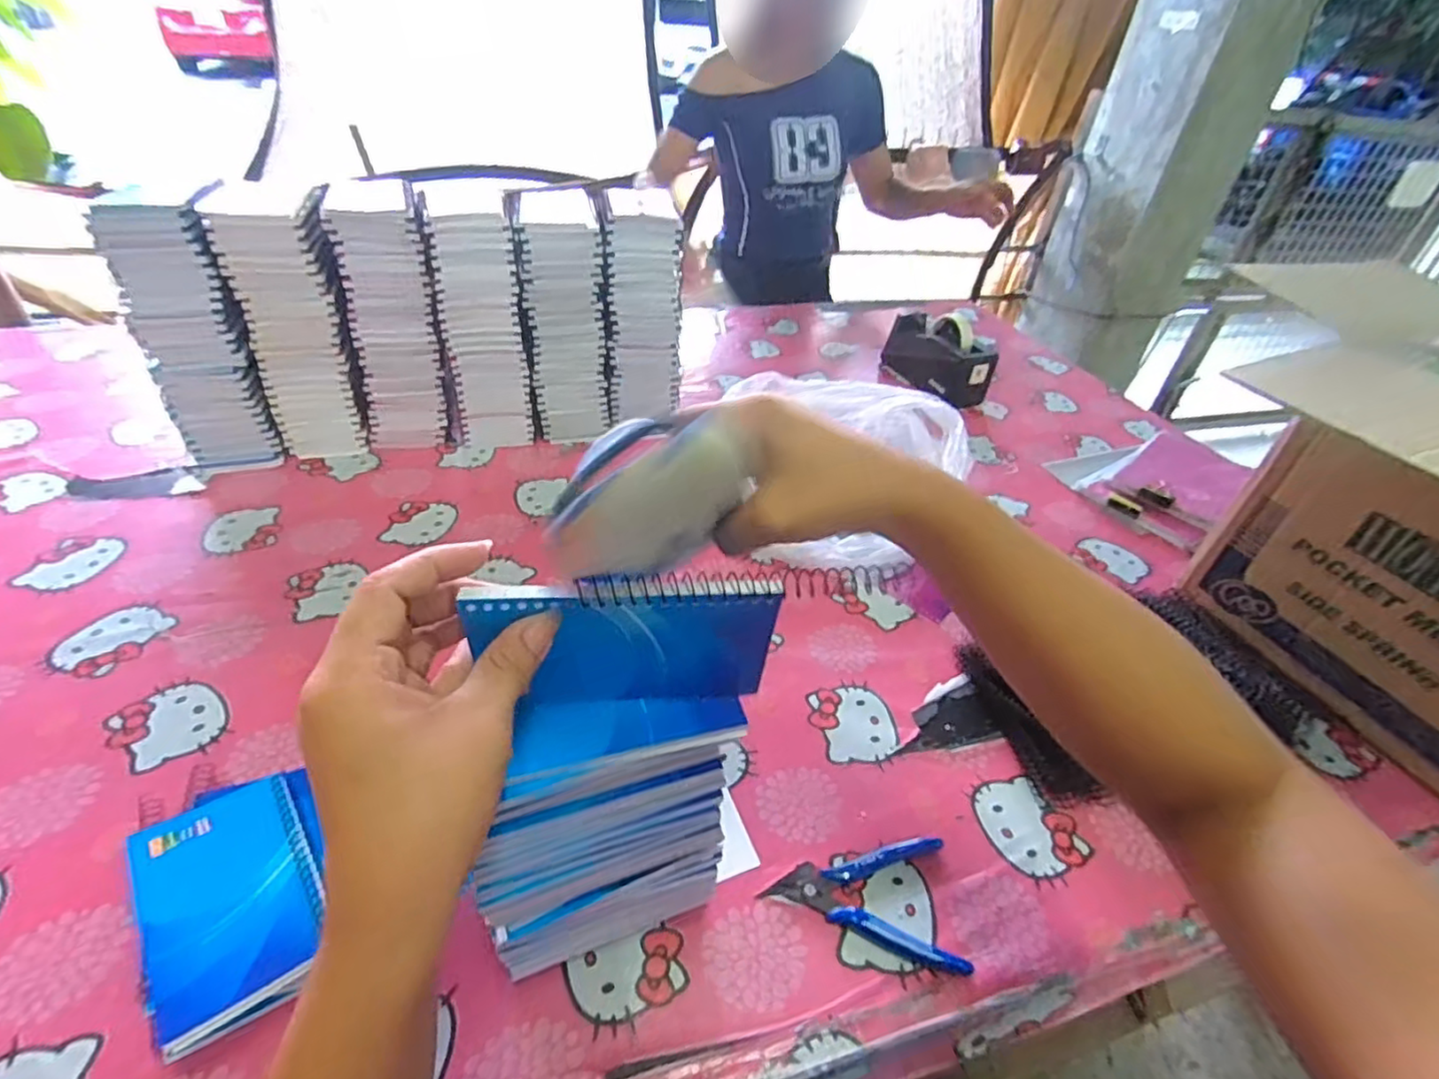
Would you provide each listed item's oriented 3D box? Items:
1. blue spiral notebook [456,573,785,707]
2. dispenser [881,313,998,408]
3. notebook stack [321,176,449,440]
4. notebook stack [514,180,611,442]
[{"bbox_3d":[-0.040,0.045,0.287,0.125,0.086,0.017,-2,40,-10],"label":"blue spiral notebook"},{"bbox_3d":[0.362,-0.313,1.101,0.074,0.113,0.214,-16,44,-24],"label":"dispenser"},{"bbox_3d":[-0.404,-0.273,0.799,0.096,0.301,0.122,-11,42,-19],"label":"notebook stack"},{"bbox_3d":[-0.200,-0.280,0.843,0.094,0.287,0.114,-6,40,-14],"label":"notebook stack"}]

